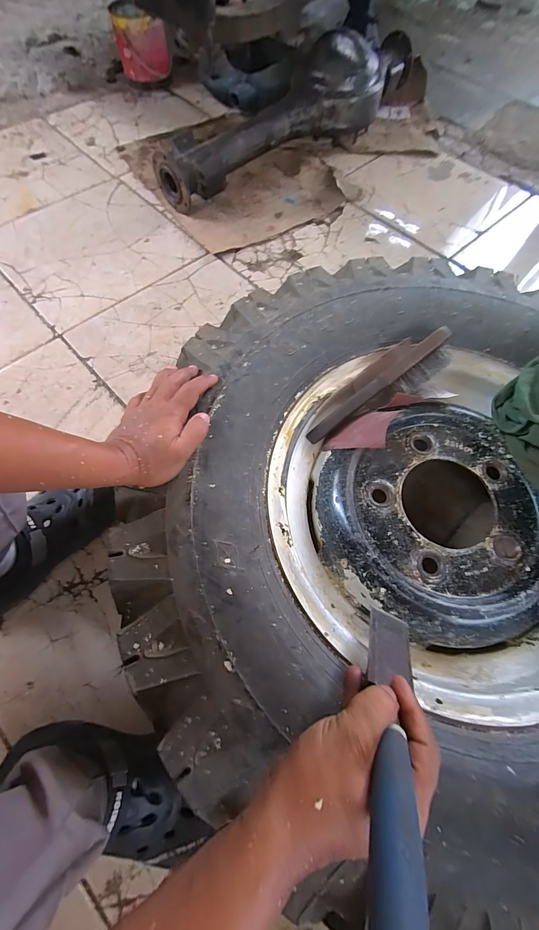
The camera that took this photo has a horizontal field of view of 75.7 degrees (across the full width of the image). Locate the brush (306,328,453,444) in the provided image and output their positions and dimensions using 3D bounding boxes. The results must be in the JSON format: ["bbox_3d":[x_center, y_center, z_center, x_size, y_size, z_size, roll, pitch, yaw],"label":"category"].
[{"bbox_3d":[0.151,-0.099,0.473,0.233,0.044,0.049,-34,70,2],"label":"brush"}]

